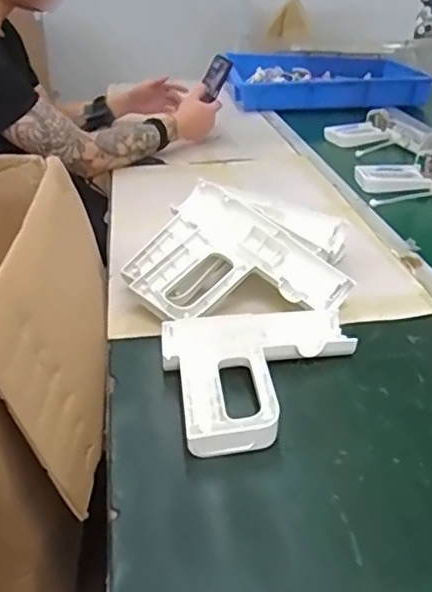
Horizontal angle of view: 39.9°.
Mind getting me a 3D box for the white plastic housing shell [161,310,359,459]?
[{"bbox_3d":[0.054,0.076,0.599,0.196,0.036,0.183,-5,30,-11],"label":"white plastic housing shell"}]

